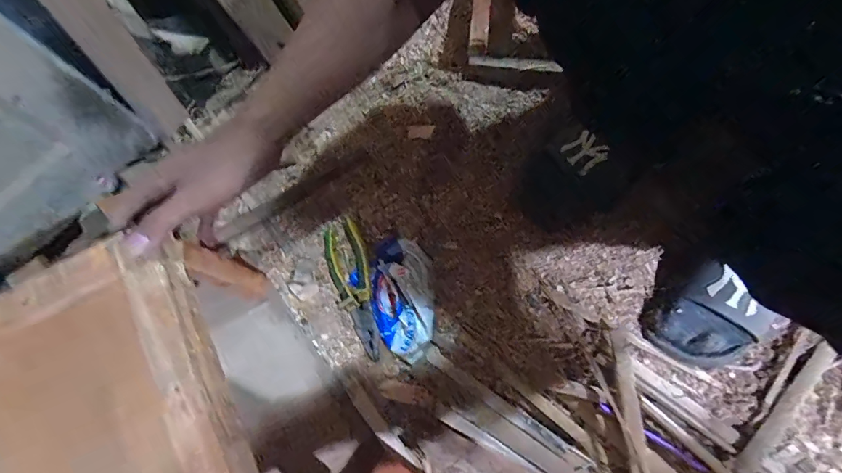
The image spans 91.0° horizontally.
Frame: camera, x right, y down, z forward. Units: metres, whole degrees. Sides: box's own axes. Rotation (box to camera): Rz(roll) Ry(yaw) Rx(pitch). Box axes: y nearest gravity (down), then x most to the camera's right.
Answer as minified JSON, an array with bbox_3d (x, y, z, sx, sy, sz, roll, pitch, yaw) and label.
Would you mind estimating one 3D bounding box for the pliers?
[{"bbox_3d":[-0.085,0.060,0.509,0.052,0.019,0.179,-14,72,-2],"label":"pliers"}]

